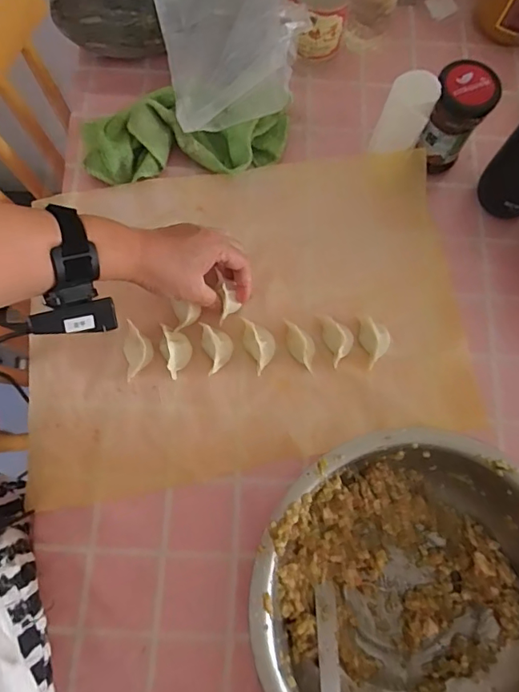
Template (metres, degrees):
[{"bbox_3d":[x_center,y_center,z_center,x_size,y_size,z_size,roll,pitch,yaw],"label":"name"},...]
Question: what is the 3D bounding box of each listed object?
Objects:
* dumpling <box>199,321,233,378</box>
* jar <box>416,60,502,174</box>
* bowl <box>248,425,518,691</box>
[{"bbox_3d":[-0.043,0.001,0.513,0.031,0.024,0.048,-15,74,-4],"label":"dumpling"},{"bbox_3d":[0.212,-0.245,0.549,0.058,0.113,0.056,0,73,0],"label":"jar"},{"bbox_3d":[0.135,0.219,0.429,0.269,0.076,0.270,0,73,0],"label":"bowl"}]

